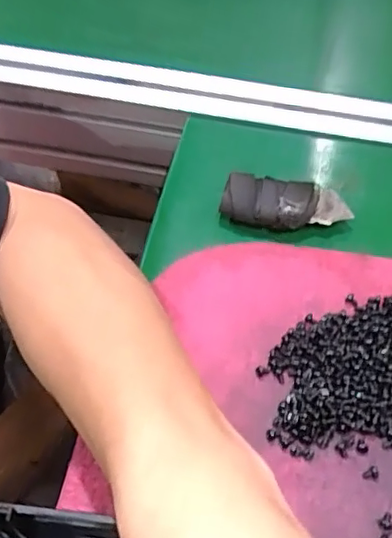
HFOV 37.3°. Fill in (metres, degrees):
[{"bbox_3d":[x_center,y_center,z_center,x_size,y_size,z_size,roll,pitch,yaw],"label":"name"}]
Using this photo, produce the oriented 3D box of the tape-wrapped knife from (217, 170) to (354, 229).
[{"bbox_3d":[0.051,-0.038,0.331,0.070,0.018,0.027,9,50,7],"label":"tape-wrapped knife"}]

